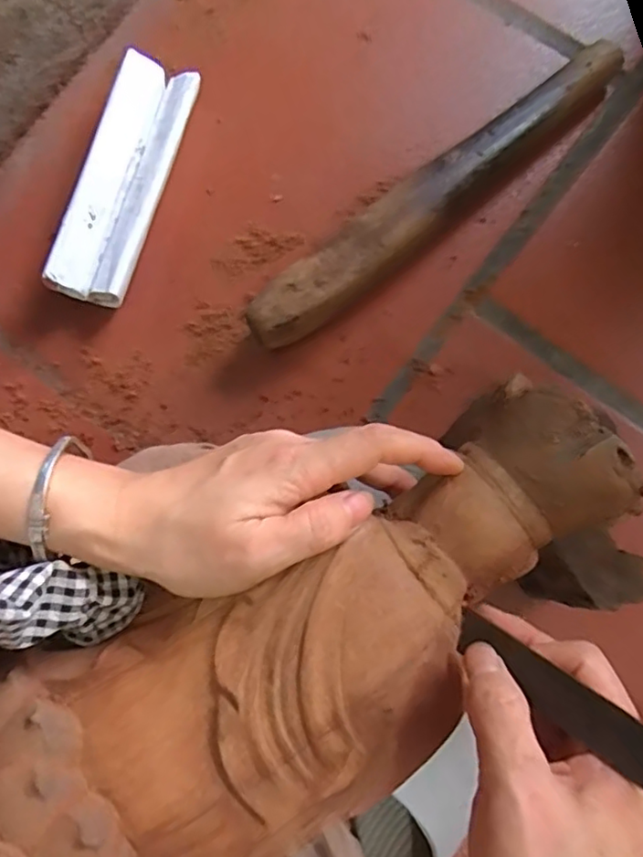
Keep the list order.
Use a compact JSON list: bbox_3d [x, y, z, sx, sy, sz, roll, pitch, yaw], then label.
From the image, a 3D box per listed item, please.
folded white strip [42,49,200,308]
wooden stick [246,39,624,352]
[{"bbox_3d":[-0.166,-0.211,0.522,0.062,0.043,0.212,13,78,4],"label":"folded white strip"},{"bbox_3d":[0.104,-0.196,0.512,0.401,0.053,0.050,-39,79,-7],"label":"wooden stick"}]

